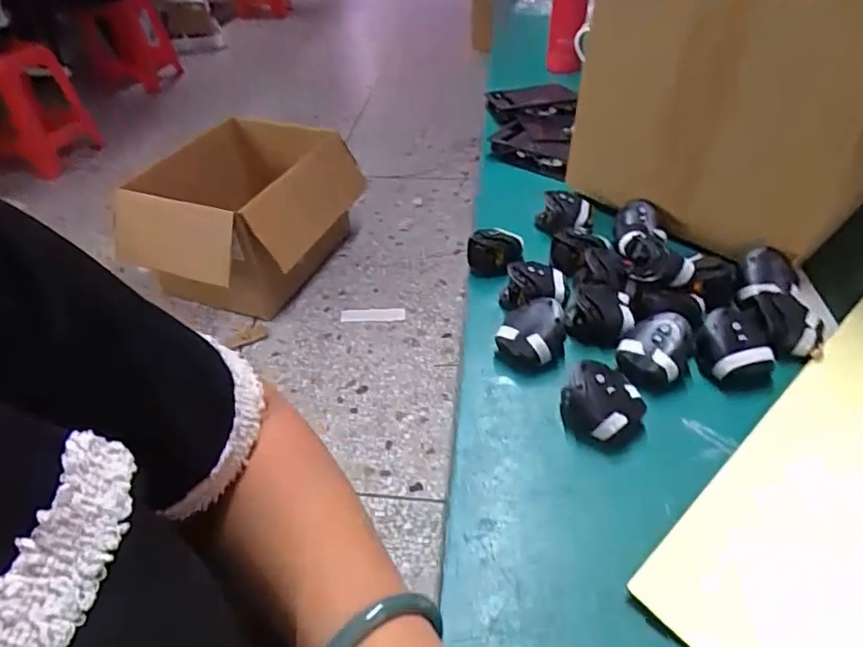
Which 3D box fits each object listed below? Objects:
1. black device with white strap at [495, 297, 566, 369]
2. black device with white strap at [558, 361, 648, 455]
[{"bbox_3d":[0.087,0.009,0.490,0.059,0.043,0.051,4,43,10],"label":"black device with white strap"},{"bbox_3d":[0.133,0.064,0.429,0.063,0.042,0.052,5,43,12],"label":"black device with white strap"}]

